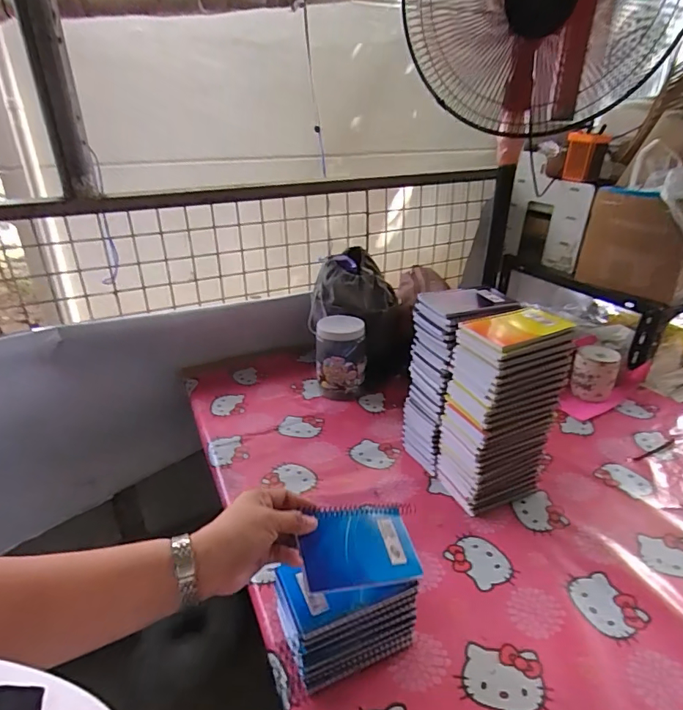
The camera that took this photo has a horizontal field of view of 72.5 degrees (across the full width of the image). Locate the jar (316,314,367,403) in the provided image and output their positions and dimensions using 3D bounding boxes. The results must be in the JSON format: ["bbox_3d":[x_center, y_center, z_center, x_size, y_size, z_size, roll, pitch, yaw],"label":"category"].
[{"bbox_3d":[-0.001,0.007,0.980,0.103,0.154,0.086,0,27,0],"label":"jar"}]

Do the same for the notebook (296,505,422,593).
[{"bbox_3d":[0.025,0.202,0.494,0.140,0.009,0.082,4,47,-24],"label":"notebook"}]

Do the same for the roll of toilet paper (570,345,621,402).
[{"bbox_3d":[0.523,0.039,0.969,0.079,0.100,0.072,14,30,26],"label":"roll of toilet paper"}]

